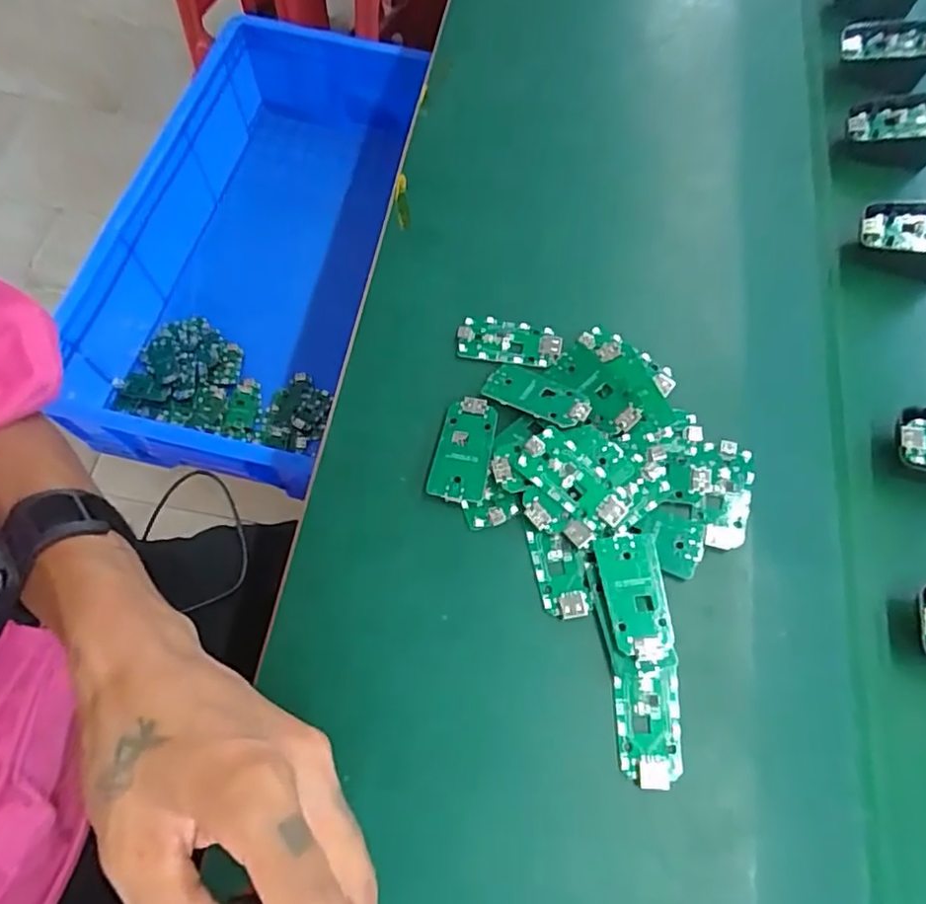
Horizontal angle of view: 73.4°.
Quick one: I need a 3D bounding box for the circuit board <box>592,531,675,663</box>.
[{"bbox_3d":[0.089,0.075,0.324,0.032,0.008,0.063,-5,68,-4],"label":"circuit board"}]

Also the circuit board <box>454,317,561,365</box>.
[{"bbox_3d":[0.029,-0.070,0.391,0.063,0.010,0.030,13,68,3],"label":"circuit board"}]

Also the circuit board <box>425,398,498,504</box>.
[{"bbox_3d":[0.001,-0.002,0.359,0.032,0.008,0.062,11,68,2],"label":"circuit board"}]

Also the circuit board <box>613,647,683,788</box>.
[{"bbox_3d":[0.091,0.131,0.304,0.032,0.009,0.059,3,68,-1],"label":"circuit board"}]

